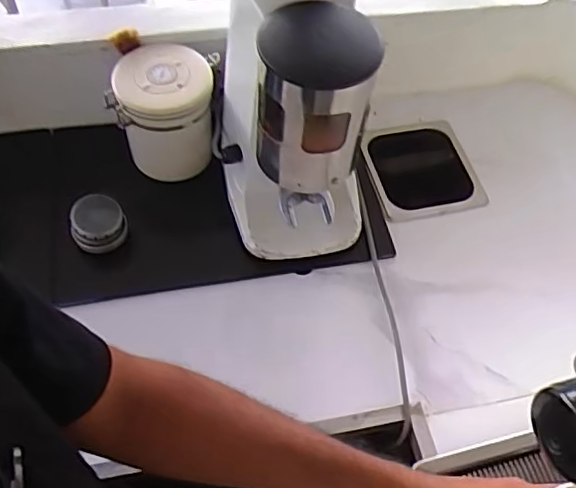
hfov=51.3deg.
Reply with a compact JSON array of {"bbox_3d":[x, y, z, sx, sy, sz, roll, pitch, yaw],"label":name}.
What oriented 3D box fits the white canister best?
[{"bbox_3d":[-0.167,-0.178,0.830,0.132,0.150,0.108,1,57,-3],"label":"white canister"}]

